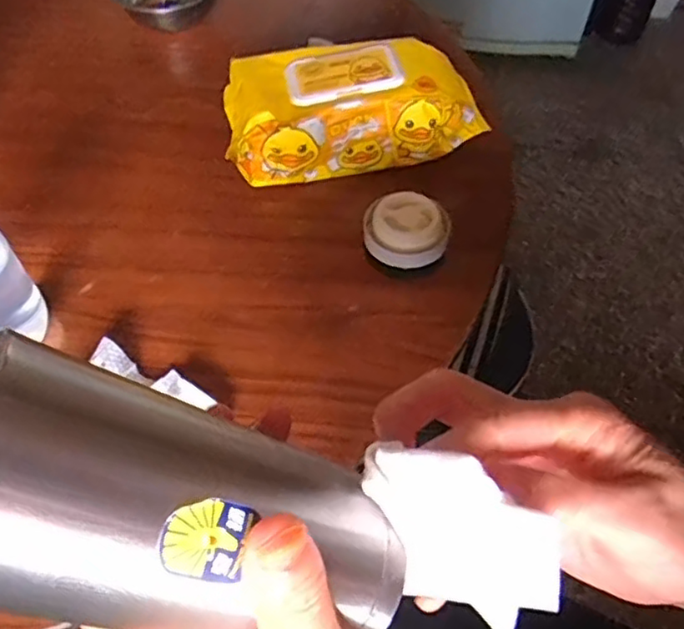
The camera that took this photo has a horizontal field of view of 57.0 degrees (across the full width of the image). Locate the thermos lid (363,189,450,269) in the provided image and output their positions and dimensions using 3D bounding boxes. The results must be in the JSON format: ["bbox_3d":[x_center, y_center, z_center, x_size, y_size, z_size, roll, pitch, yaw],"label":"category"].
[{"bbox_3d":[0.050,-0.063,0.498,0.064,0.042,0.054,2,54,0],"label":"thermos lid"}]

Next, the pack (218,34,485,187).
[{"bbox_3d":[0.007,-0.182,0.570,0.216,0.089,0.108,-9,55,-7],"label":"pack"}]

